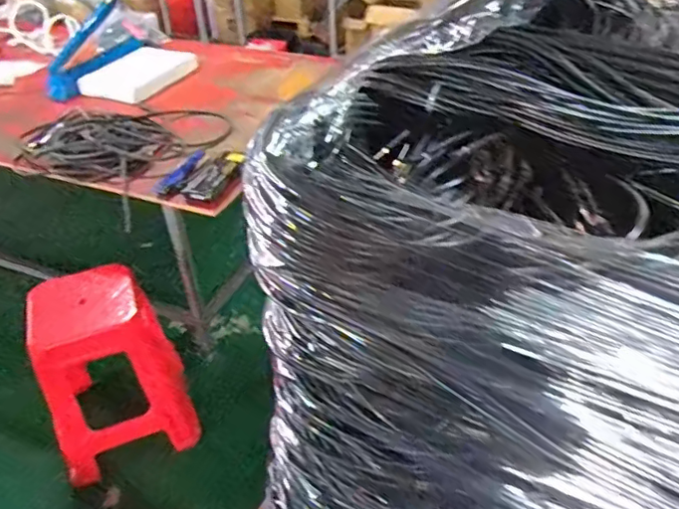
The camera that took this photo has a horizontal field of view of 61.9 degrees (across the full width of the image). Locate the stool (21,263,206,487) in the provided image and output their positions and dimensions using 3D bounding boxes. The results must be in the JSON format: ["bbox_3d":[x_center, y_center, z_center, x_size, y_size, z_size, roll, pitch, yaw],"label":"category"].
[{"bbox_3d":[-0.717,0.360,1.786,0.415,0.584,0.401,-19,42,-20],"label":"stool"}]

